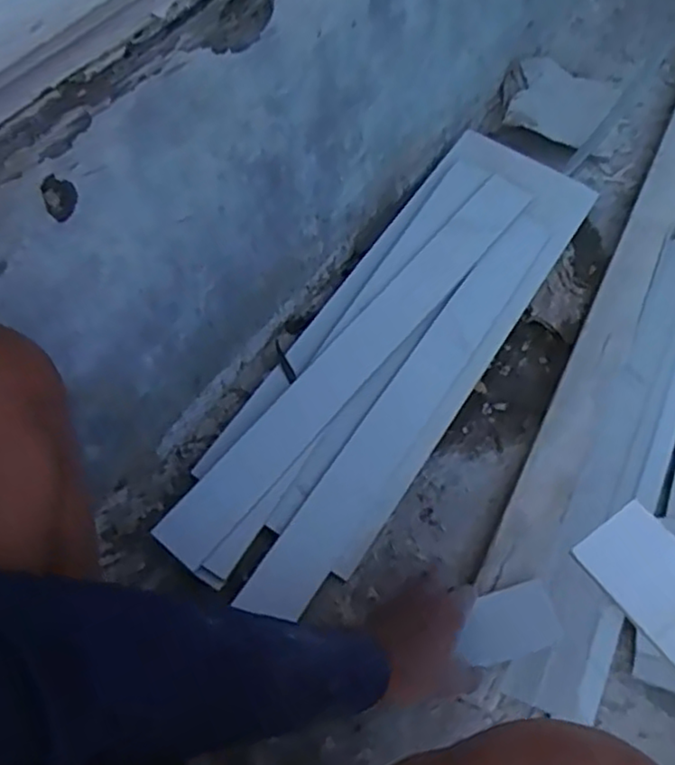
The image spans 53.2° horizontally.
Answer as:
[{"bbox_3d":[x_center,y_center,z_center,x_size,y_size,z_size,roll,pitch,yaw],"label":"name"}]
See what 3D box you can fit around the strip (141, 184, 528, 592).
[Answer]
[{"bbox_3d":[0.032,-0.031,0.753,0.077,0.015,0.580,38,72,12],"label":"strip"}]

